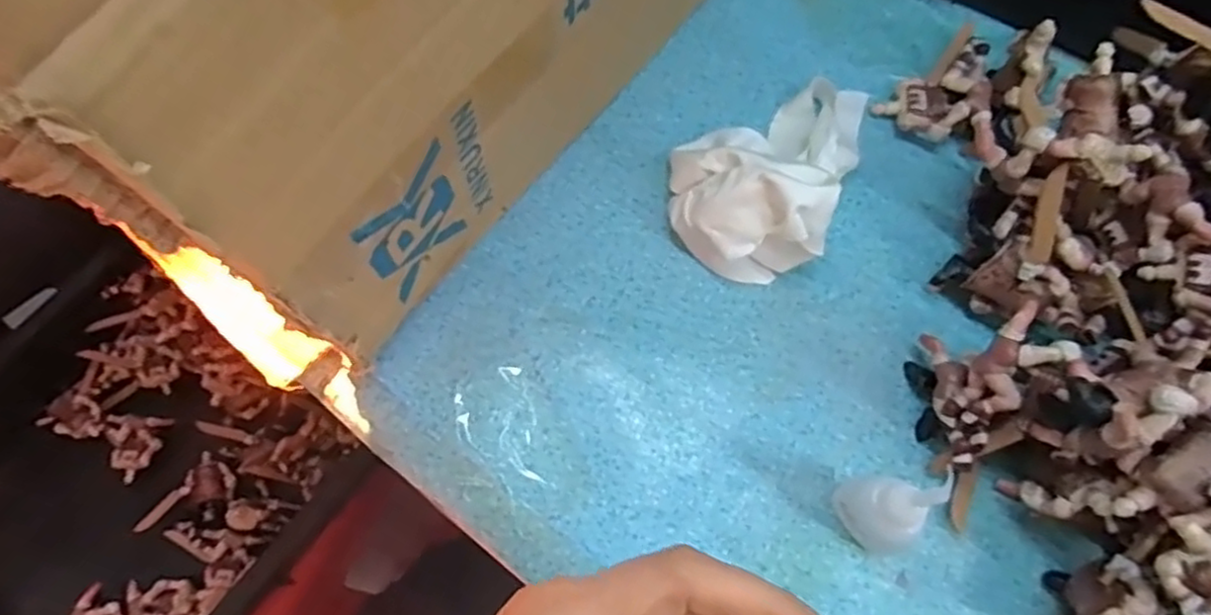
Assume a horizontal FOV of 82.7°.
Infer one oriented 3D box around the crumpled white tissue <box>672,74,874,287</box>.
[{"bbox_3d":[0.087,-0.085,0.355,0.088,0.061,0.136,25,73,7],"label":"crumpled white tissue"}]

